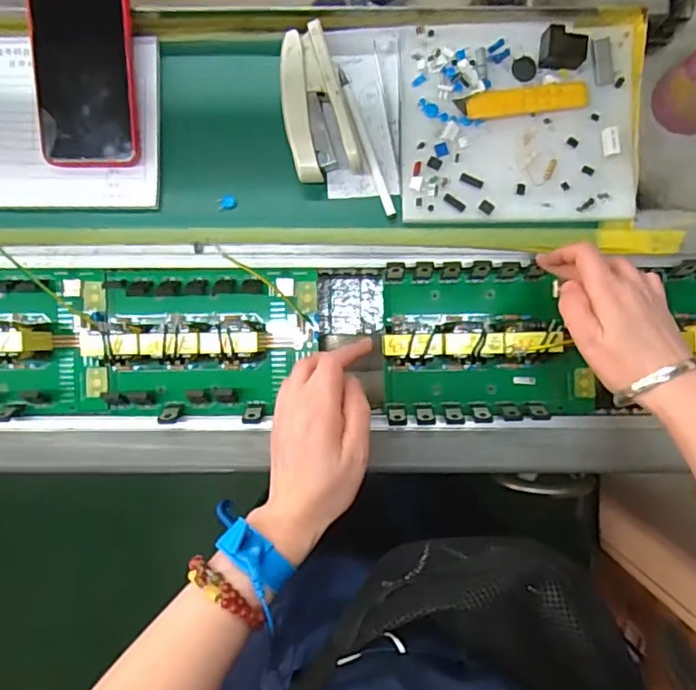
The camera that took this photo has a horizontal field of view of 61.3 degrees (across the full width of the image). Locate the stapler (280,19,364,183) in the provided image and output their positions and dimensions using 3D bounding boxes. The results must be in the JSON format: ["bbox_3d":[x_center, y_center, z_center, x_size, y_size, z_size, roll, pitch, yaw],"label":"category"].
[{"bbox_3d":[-0.027,-0.190,0.468,0.051,0.027,0.112,-15,91,1],"label":"stapler"}]

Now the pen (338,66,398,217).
[{"bbox_3d":[0.015,-0.166,0.477,0.009,0.008,0.126,-19,91,1],"label":"pen"}]

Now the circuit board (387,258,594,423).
[{"bbox_3d":[0.114,-0.003,0.471,0.165,0.061,0.128,-3,92,0],"label":"circuit board"}]

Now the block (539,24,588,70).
[{"bbox_3d":[0.171,-0.234,0.464,0.033,0.019,0.027,10,92,0],"label":"block"}]

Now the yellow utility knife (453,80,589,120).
[{"bbox_3d":[0.141,-0.195,0.469,0.104,0.005,0.020,-8,91,0],"label":"yellow utility knife"}]

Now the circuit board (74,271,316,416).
[{"bbox_3d":[-0.125,-0.001,0.473,0.194,0.059,0.120,0,92,0],"label":"circuit board"}]

